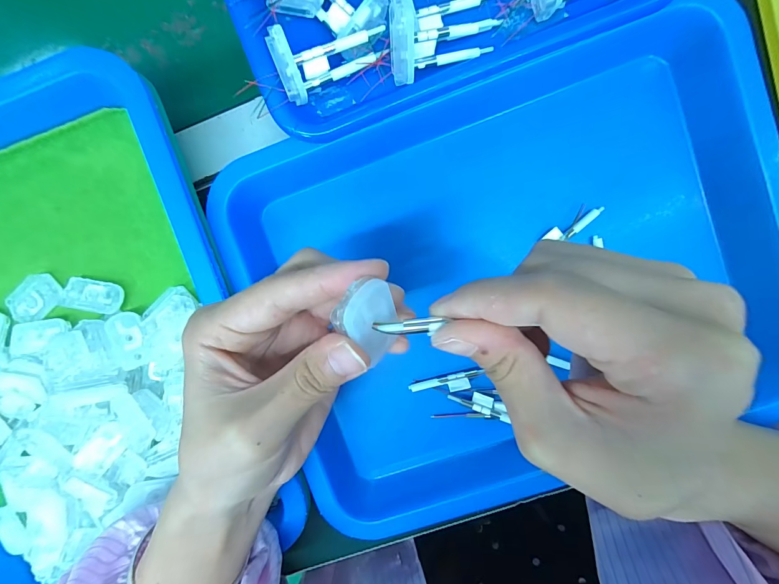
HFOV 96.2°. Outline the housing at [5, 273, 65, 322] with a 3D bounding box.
[{"bbox_3d":[-0.244,0.004,0.240,0.038,0.006,0.025,-35,92,5],"label":"housing"}]

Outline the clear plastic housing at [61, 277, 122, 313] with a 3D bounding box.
[{"bbox_3d":[-0.201,0.002,0.238,0.040,0.012,0.020,11,95,2],"label":"clear plastic housing"}]

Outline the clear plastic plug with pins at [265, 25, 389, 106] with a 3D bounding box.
[{"bbox_3d":[-0.032,-0.133,0.197,0.065,0.015,0.033,-24,90,-16],"label":"clear plastic plug with pins"}]

